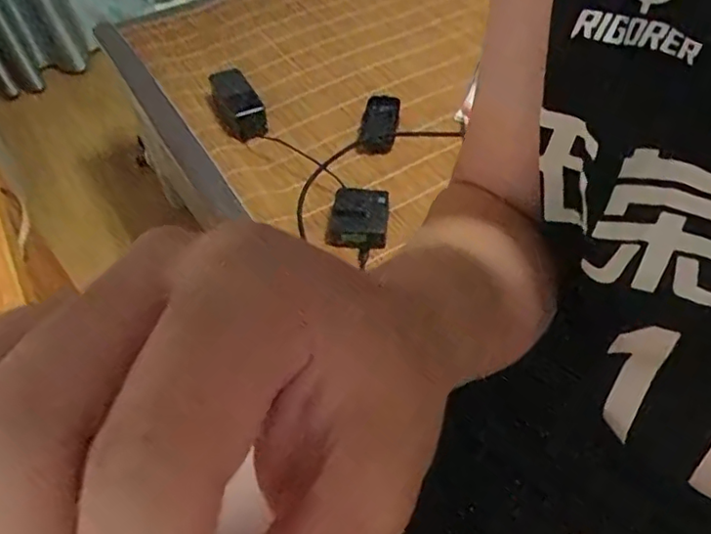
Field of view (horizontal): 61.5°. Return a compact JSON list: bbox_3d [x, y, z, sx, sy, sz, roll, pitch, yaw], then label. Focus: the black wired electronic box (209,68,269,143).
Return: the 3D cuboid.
[{"bbox_3d":[-0.187,-0.264,0.942,0.067,0.034,0.164,-21,51,-12],"label":"black wired electronic box"}]

